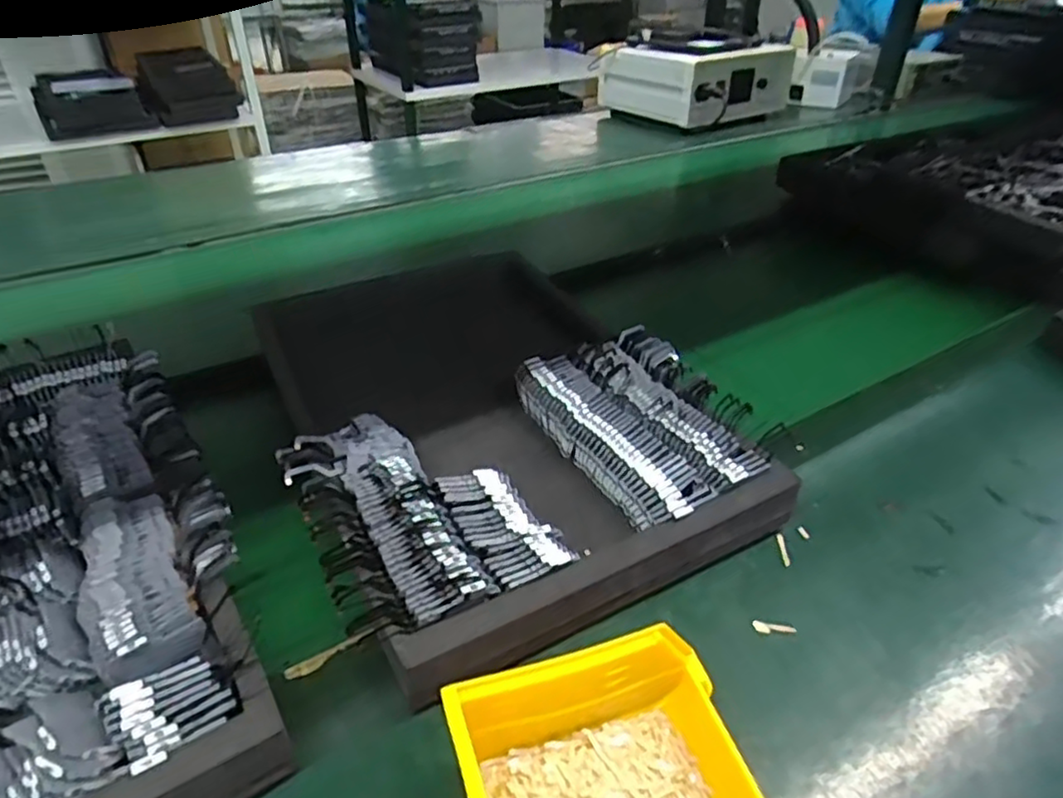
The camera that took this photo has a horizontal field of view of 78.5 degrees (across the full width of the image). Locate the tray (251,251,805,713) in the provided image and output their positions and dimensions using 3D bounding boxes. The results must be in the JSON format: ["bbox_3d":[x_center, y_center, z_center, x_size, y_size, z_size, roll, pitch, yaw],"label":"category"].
[{"bbox_3d":[-0.049,-0.004,0.555,0.323,0.063,0.463,-18,41,-24],"label":"tray"}]

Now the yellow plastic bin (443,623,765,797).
[{"bbox_3d":[0.039,0.182,0.305,0.136,0.075,0.103,-11,38,-16],"label":"yellow plastic bin"}]

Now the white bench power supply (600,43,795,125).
[{"bbox_3d":[0.317,-0.640,1.290,0.276,0.114,0.304,-21,42,-27],"label":"white bench power supply"}]

